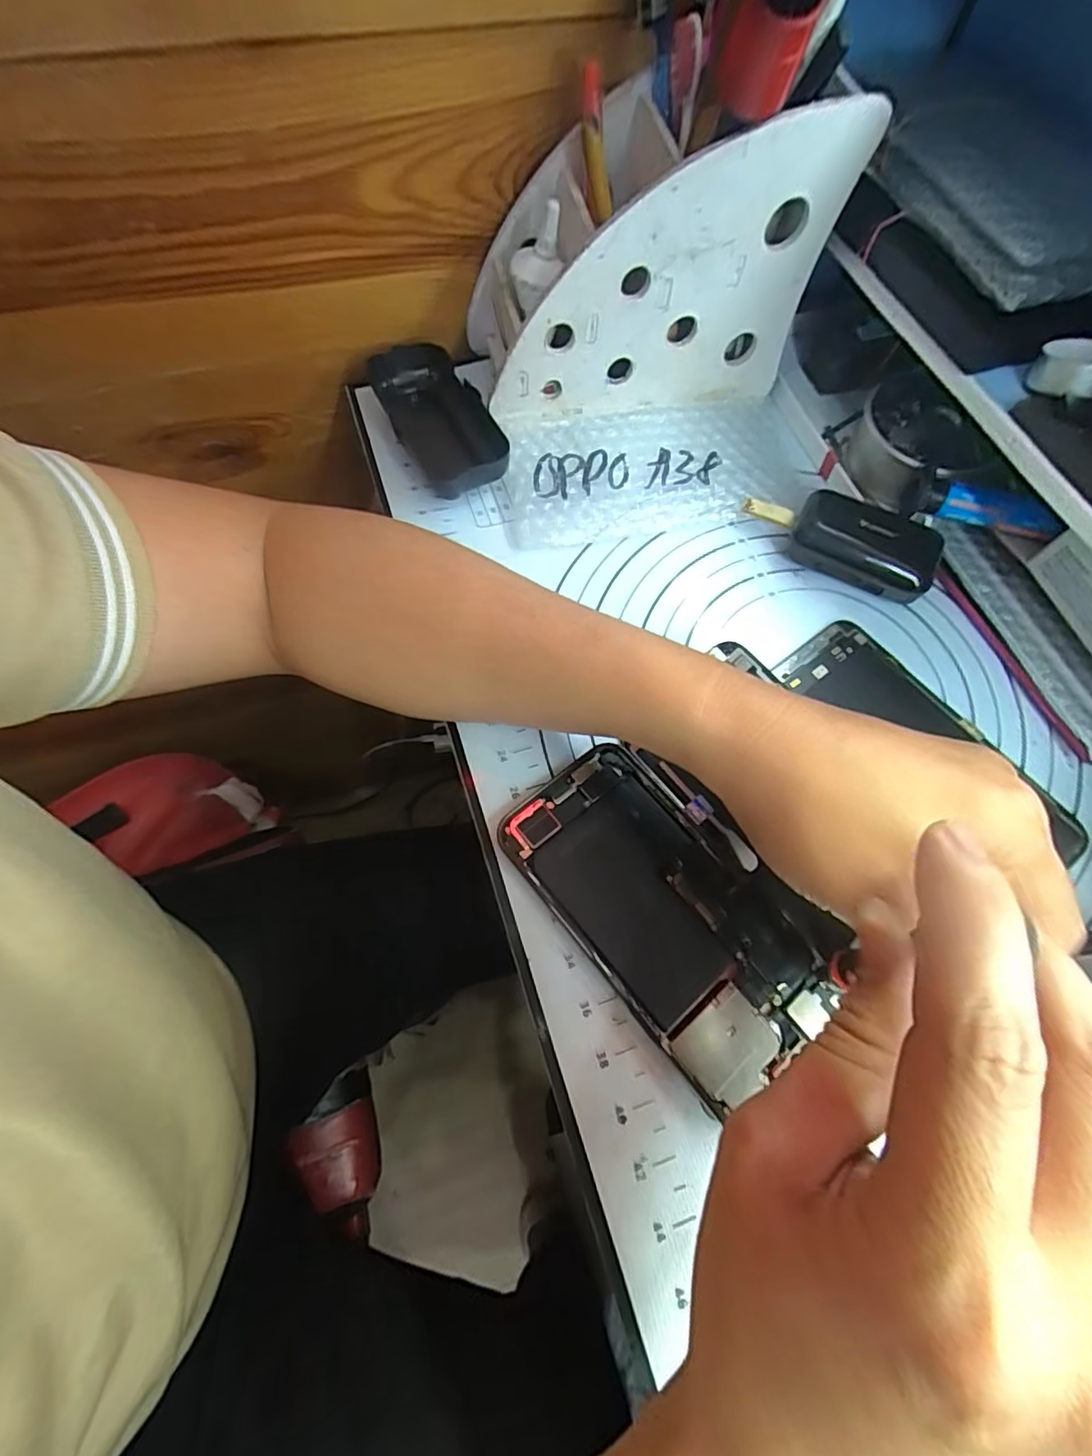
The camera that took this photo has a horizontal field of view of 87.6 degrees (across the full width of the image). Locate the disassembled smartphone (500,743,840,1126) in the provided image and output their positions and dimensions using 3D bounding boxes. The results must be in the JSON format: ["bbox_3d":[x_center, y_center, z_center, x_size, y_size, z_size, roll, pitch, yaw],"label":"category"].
[{"bbox_3d":[0.051,0.077,0.249,0.074,0.008,0.145,-37,74,-16],"label":"disassembled smartphone"}]

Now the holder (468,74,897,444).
[{"bbox_3d":[0.052,-0.257,0.312,0.176,0.133,0.077,-11,69,-7],"label":"holder"}]

